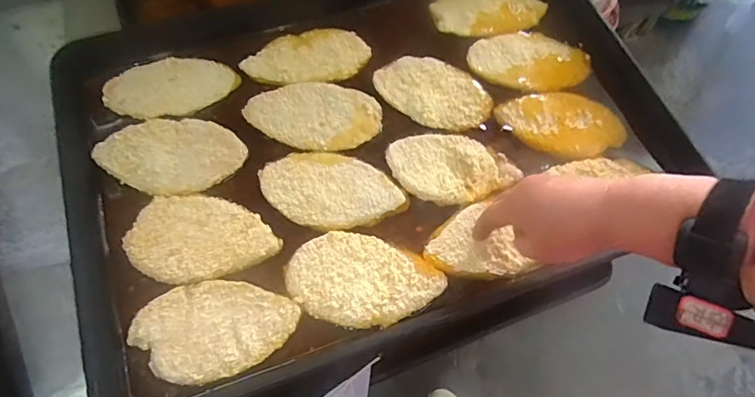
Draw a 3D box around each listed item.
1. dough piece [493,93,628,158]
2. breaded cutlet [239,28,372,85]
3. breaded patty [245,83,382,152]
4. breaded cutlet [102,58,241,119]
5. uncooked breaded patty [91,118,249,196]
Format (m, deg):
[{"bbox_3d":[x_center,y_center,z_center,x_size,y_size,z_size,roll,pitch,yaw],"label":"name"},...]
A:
[{"bbox_3d":[0.204,-0.084,0.542,0.139,0.010,0.075,10,65,2],"label":"dough piece"},{"bbox_3d":[-0.082,-0.164,0.566,0.143,0.005,0.070,-10,66,-7],"label":"breaded cutlet"},{"bbox_3d":[-0.069,-0.092,0.531,0.143,0.005,0.083,15,66,4],"label":"breaded patty"},{"bbox_3d":[-0.227,-0.125,0.539,0.138,0.008,0.074,-9,66,-7],"label":"breaded cutlet"},{"bbox_3d":[-0.213,-0.044,0.501,0.145,0.004,0.083,2,65,-2],"label":"uncooked breaded patty"}]

